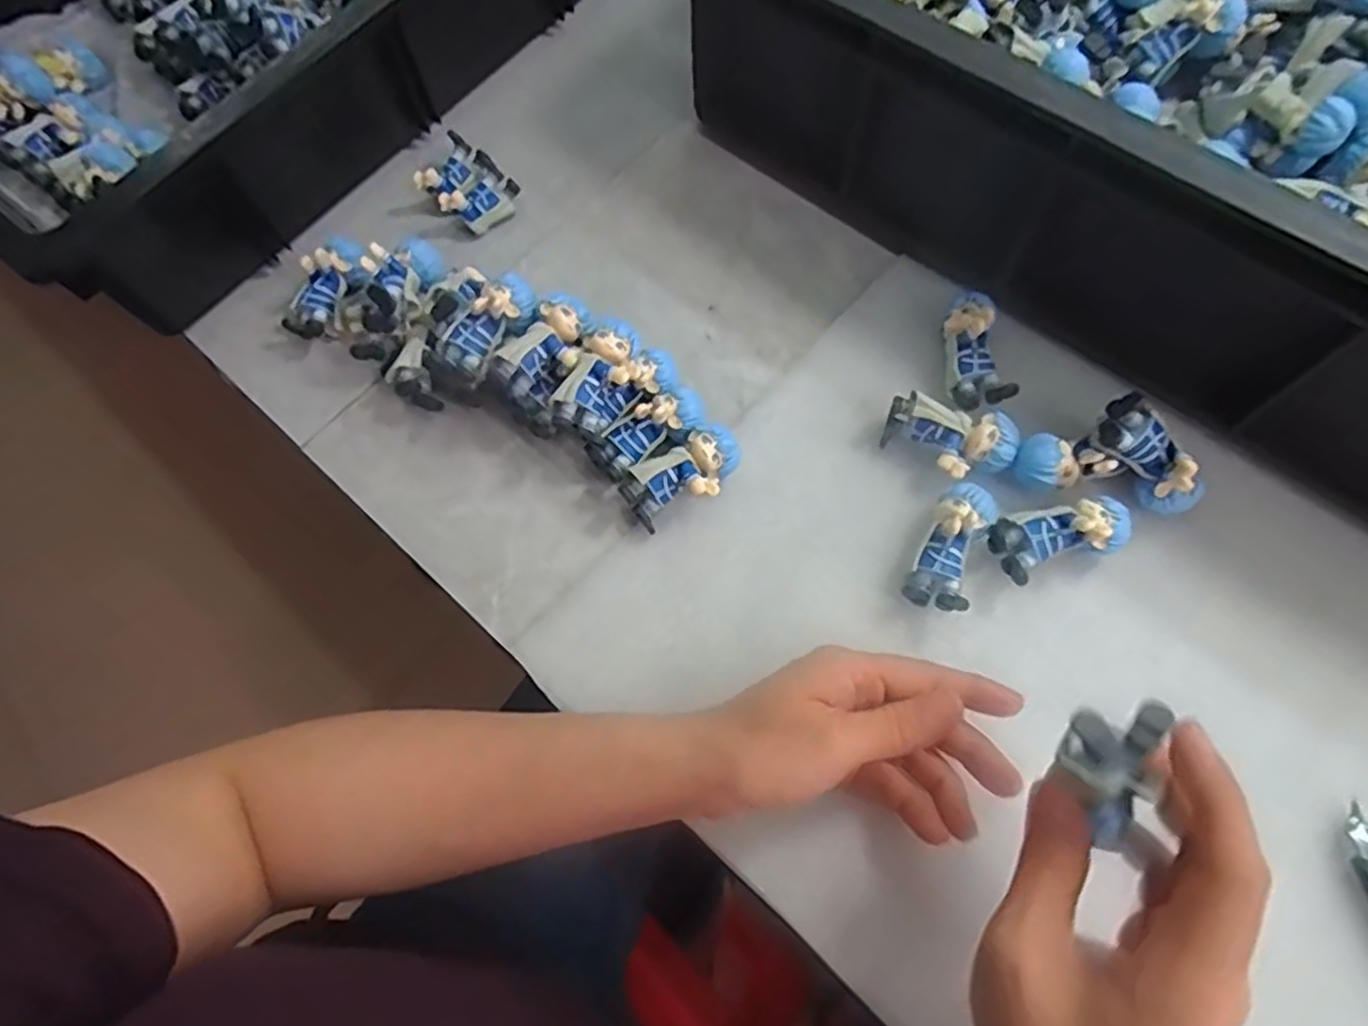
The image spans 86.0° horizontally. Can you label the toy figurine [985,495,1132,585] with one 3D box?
[{"bbox_3d":[0.174,0.010,0.341,0.059,0.037,0.030,-20,69,-5],"label":"toy figurine"}]

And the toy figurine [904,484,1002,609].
[{"bbox_3d":[0.124,0.017,0.342,0.025,0.034,0.059,23,71,12],"label":"toy figurine"}]

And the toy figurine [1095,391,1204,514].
[{"bbox_3d":[0.214,-0.023,0.335,0.026,0.026,0.060,-44,105,-12],"label":"toy figurine"}]

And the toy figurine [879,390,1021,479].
[{"bbox_3d":[0.131,-0.034,0.365,0.061,0.026,0.032,14,70,9],"label":"toy figurine"}]

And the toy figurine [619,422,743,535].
[{"bbox_3d":[0.001,-0.017,0.363,0.059,0.028,0.033,-34,70,-10],"label":"toy figurine"}]

